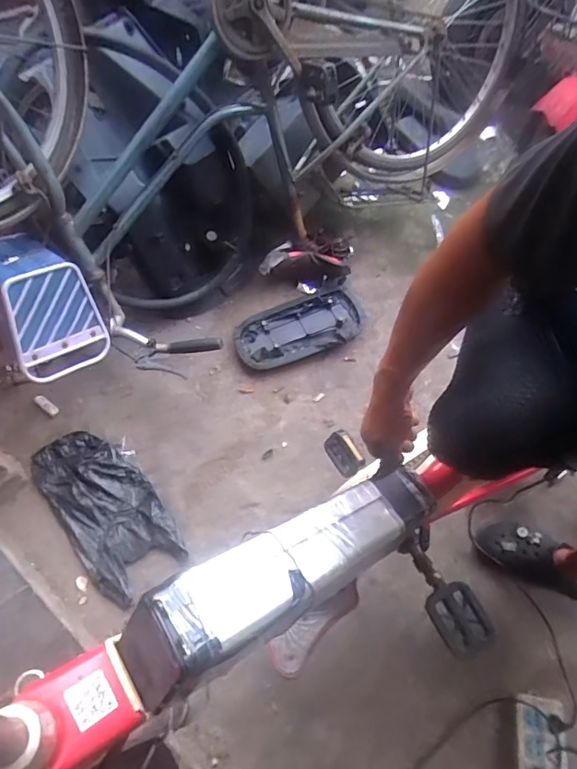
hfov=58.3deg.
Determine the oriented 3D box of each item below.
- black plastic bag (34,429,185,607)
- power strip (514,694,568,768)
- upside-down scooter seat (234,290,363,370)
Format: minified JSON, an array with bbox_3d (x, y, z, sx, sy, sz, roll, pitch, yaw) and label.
[{"bbox_3d":[-0.408,0.271,1.147,0.198,0.036,0.399,-37,72,-13],"label":"black plastic bag"},{"bbox_3d":[0.455,0.673,0.935,0.091,0.052,0.193,3,68,3],"label":"power strip"},{"bbox_3d":[0.027,-0.144,1.315,0.330,0.046,0.162,-18,69,-6],"label":"upside-down scooter seat"}]

